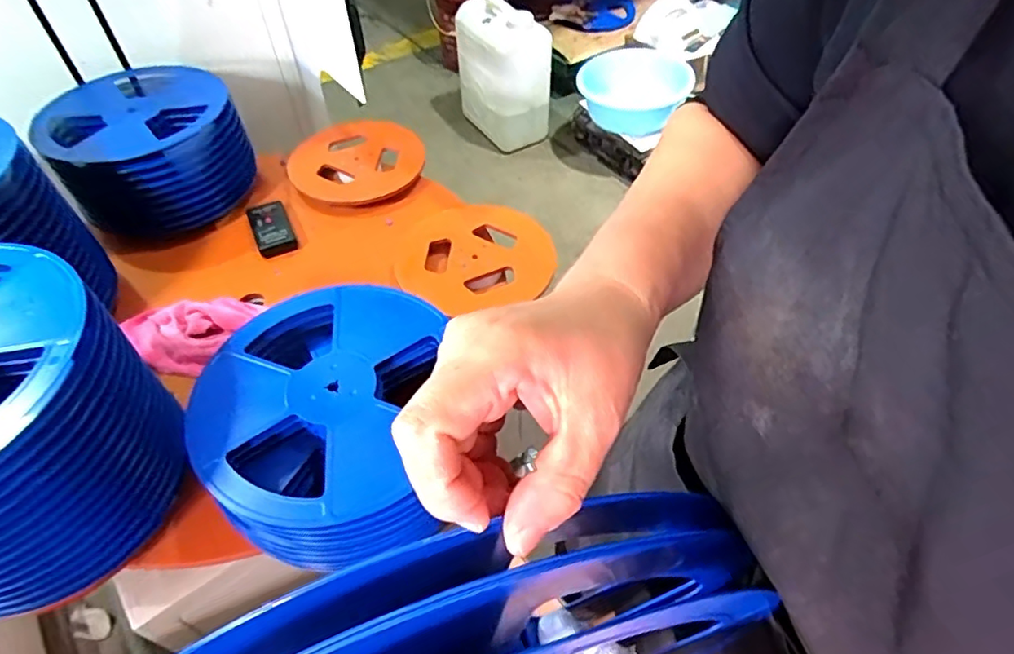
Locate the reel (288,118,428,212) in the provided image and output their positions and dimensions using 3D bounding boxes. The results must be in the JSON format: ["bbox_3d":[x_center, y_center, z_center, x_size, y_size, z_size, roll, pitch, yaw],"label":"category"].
[{"bbox_3d":[-0.301,-0.328,1.199,0.265,0.038,0.233,-15,53,-12],"label":"reel"}]

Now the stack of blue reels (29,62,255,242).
[{"bbox_3d":[-0.654,-0.329,1.101,0.307,0.176,0.287,-32,58,-23],"label":"stack of blue reels"}]

